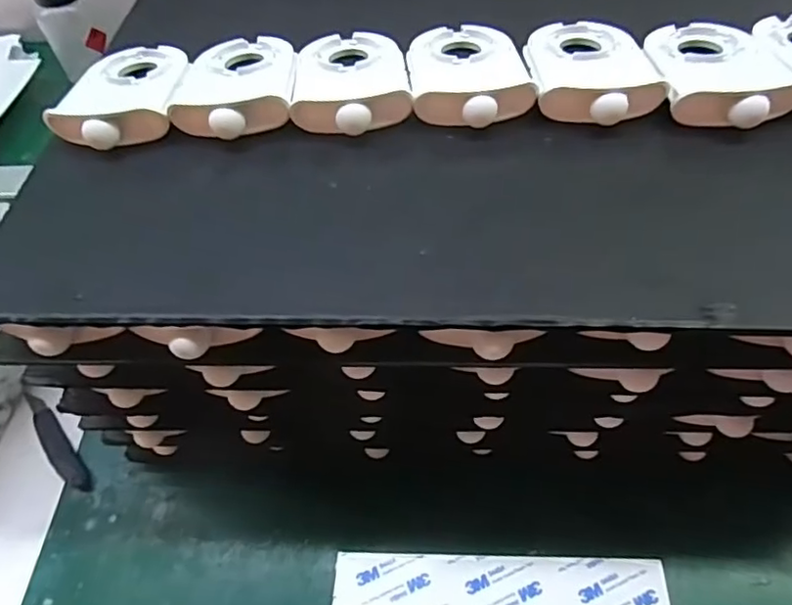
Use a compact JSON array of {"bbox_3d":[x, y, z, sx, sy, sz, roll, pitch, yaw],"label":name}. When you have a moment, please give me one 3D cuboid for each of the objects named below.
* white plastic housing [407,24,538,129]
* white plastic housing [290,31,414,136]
[{"bbox_3d":[0.035,-0.118,0.289,0.057,0.016,0.083,-7,54,-1],"label":"white plastic housing"},{"bbox_3d":[-0.024,-0.114,0.291,0.056,0.017,0.081,-8,54,-2],"label":"white plastic housing"}]

